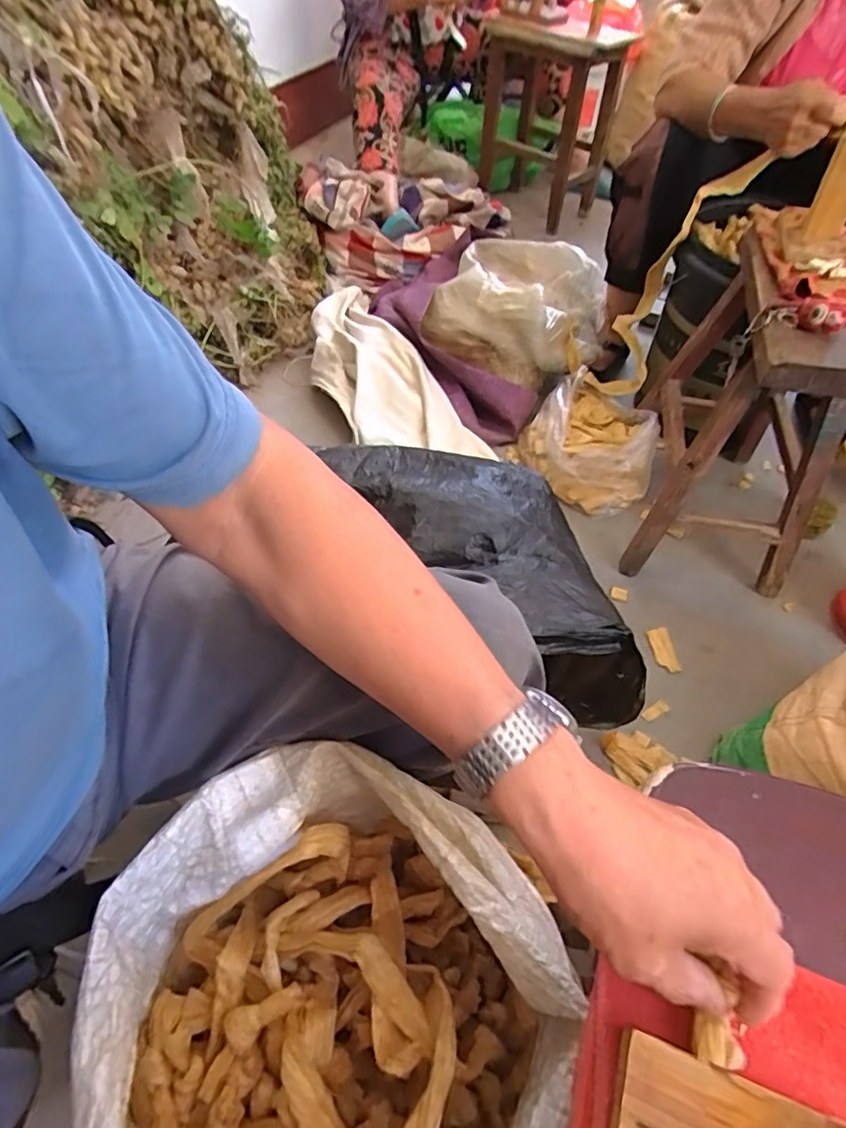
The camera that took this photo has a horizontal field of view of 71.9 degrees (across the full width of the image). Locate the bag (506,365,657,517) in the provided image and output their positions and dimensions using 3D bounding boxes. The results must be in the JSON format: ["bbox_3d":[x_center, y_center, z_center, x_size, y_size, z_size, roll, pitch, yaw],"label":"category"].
[{"bbox_3d":[0.331,-0.242,1.134,0.265,0.106,0.278,37,60,24],"label":"bag"}]

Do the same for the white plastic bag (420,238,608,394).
[{"bbox_3d":[0.217,-0.578,1.256,0.357,0.137,0.393,15,54,10],"label":"white plastic bag"}]

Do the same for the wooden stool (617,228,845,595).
[{"bbox_3d":[0.509,-0.237,0.924,0.244,0.408,0.377,12,53,8],"label":"wooden stool"}]

